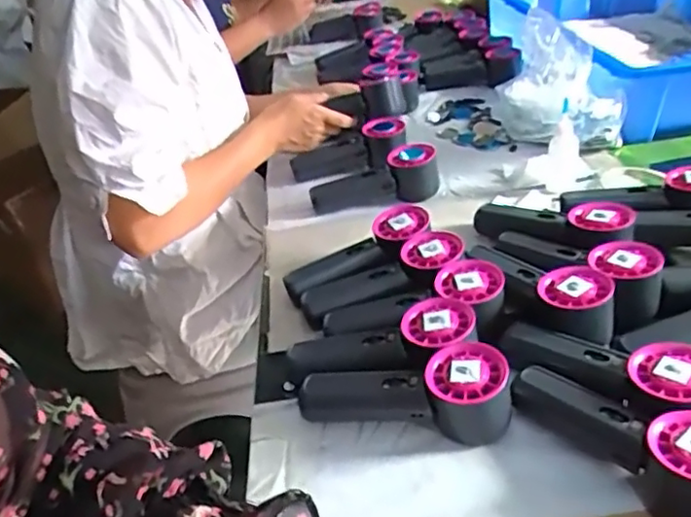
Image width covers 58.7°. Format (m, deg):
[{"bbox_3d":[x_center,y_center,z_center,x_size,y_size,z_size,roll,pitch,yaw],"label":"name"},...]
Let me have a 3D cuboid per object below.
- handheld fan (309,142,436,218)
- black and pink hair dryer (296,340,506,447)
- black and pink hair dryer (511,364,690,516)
[{"bbox_3d":[0.036,-0.088,0.744,0.156,0.057,0.059,-15,28,18],"label":"handheld fan"},{"bbox_3d":[0.044,0.098,0.464,0.154,0.062,0.053,7,33,18],"label":"black and pink hair dryer"},{"bbox_3d":[0.188,0.113,0.407,0.057,0.048,0.153,-20,34,-24],"label":"black and pink hair dryer"}]

